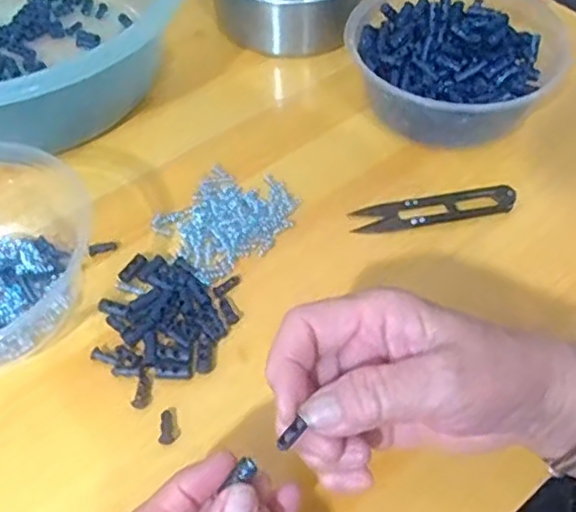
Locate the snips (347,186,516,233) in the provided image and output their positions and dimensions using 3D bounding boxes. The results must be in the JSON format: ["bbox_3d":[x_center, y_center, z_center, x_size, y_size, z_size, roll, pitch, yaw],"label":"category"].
[{"bbox_3d":[0.089,-0.030,0.388,0.097,0.009,0.020,-5,52,-4],"label":"snips"}]

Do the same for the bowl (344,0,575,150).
[{"bbox_3d":[0.115,-0.128,0.437,0.144,0.059,0.132,0,52,-1],"label":"bowl"}]

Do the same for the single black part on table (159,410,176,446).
[{"bbox_3d":[-0.059,0.083,0.312,0.007,0.004,0.018,-9,53,-7],"label":"single black part on table"}]

